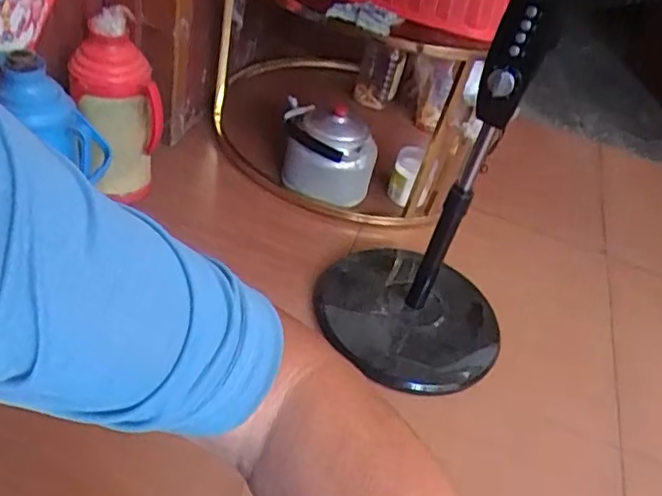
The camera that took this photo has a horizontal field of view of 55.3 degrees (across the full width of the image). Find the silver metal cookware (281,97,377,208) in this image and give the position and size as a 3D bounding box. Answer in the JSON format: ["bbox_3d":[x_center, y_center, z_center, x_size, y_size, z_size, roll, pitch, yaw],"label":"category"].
[{"bbox_3d":[-0.008,-0.223,1.457,0.212,0.171,0.181,10,41,-7],"label":"silver metal cookware"}]

